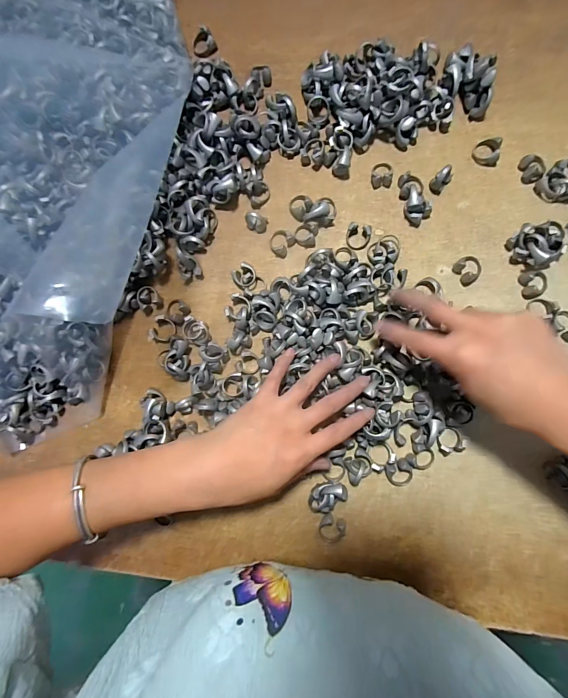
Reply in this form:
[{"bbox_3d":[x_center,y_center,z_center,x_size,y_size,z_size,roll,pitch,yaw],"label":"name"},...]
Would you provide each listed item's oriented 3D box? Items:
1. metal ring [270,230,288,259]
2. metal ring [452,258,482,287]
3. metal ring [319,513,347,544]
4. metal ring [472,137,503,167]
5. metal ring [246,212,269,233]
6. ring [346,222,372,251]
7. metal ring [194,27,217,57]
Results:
[{"bbox_3d":[-0.005,-0.105,0.344,0.018,0.009,0.028,0,86,5],"label":"metal ring"},{"bbox_3d":[0.173,-0.074,0.323,0.024,0.010,0.025,0,86,5],"label":"metal ring"},{"bbox_3d":[0.044,0.167,0.320,0.025,0.008,0.025,0,86,5],"label":"metal ring"},{"bbox_3d":[0.189,-0.184,0.324,0.022,0.011,0.022,0,86,5],"label":"metal ring"},{"bbox_3d":[-0.028,-0.125,0.343,0.020,0.020,0.013,10,87,6],"label":"metal ring"},{"bbox_3d":[0.073,-0.108,0.336,0.022,0.010,0.025,14,88,6],"label":"ring"},{"bbox_3d":[-0.085,-0.323,0.367,0.024,0.013,0.021,-19,85,4],"label":"metal ring"}]

